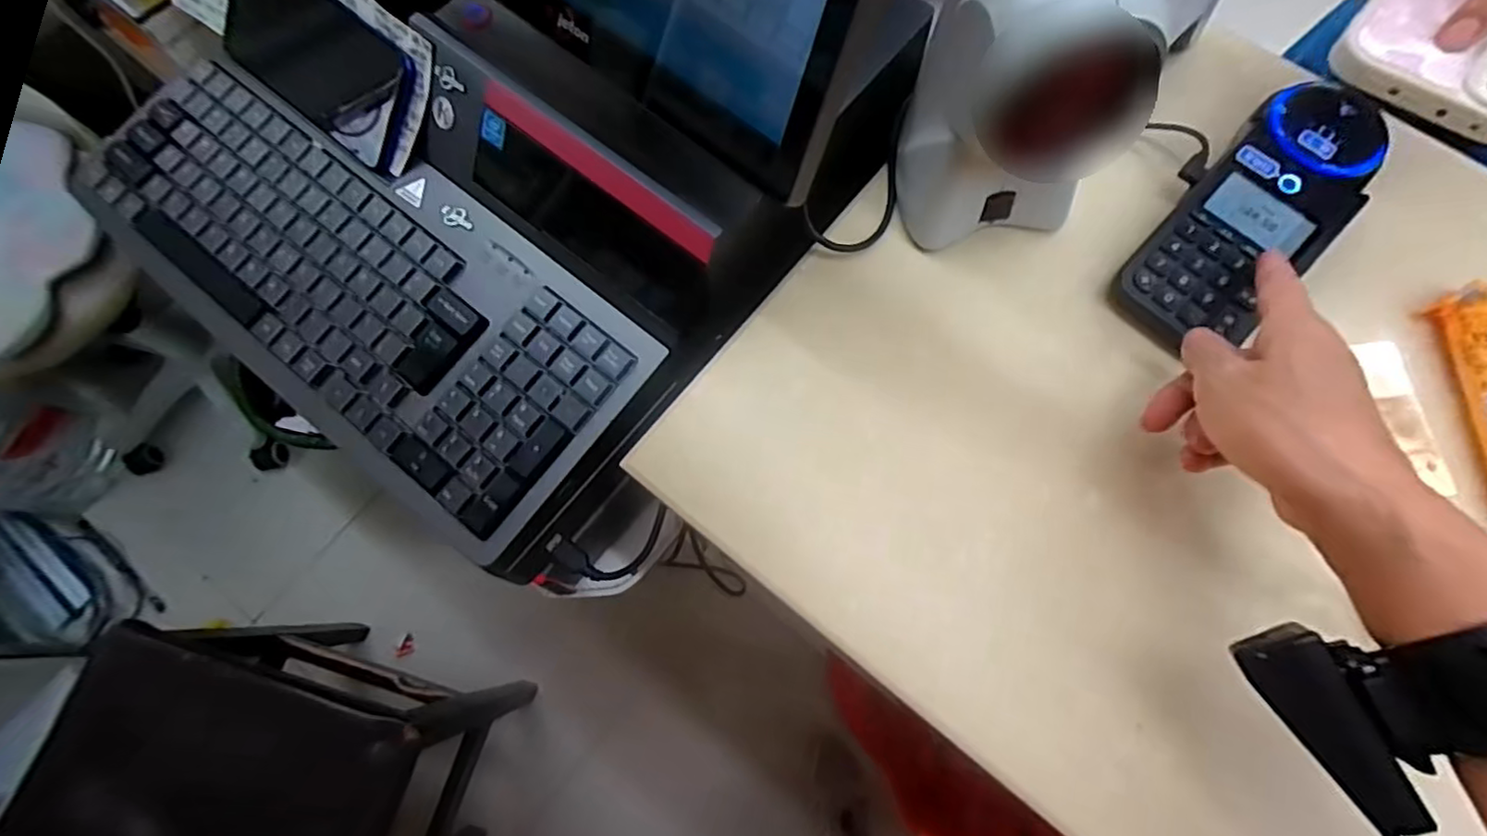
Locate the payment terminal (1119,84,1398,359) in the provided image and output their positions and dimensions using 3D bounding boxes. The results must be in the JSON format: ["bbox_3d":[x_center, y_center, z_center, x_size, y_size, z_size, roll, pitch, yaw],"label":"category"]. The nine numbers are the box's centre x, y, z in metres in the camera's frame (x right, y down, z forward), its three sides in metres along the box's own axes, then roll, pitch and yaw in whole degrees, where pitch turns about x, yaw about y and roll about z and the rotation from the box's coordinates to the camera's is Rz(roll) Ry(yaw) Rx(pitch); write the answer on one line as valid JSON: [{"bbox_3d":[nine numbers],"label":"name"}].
[{"bbox_3d":[0.304,-0.124,0.379,0.206,0.034,0.076,-42,78,-13],"label":"payment terminal"}]

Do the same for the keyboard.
[{"bbox_3d":[-0.231,-0.084,0.392,0.351,0.032,0.161,36,75,10],"label":"keyboard"}]

